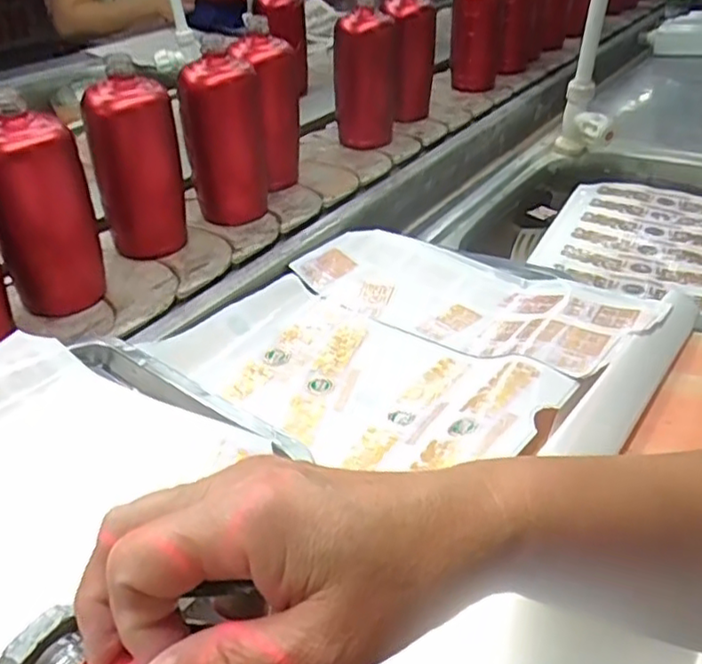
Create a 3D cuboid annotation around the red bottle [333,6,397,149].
[{"bbox_3d":[0.022,-0.375,0.975,0.091,0.165,0.083,2,36,2],"label":"red bottle"}]

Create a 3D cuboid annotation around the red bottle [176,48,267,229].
[{"bbox_3d":[-0.140,-0.214,0.749,0.077,0.169,0.060,1,35,3],"label":"red bottle"}]

